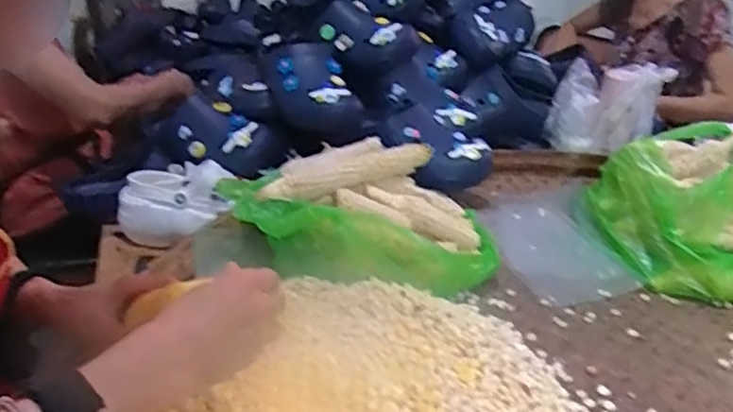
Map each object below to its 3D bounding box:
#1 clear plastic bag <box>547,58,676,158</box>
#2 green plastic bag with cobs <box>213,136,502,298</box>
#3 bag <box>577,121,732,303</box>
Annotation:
[{"bbox_3d":[0.454,-0.183,1.207,0.195,0.156,0.141,11,25,17],"label":"clear plastic bag"},{"bbox_3d":[-0.004,0.010,0.853,0.361,0.148,0.205,1,24,-5],"label":"green plastic bag with cobs"},{"bbox_3d":[0.475,-0.012,0.952,0.250,0.145,0.338,3,24,-1],"label":"bag"}]

